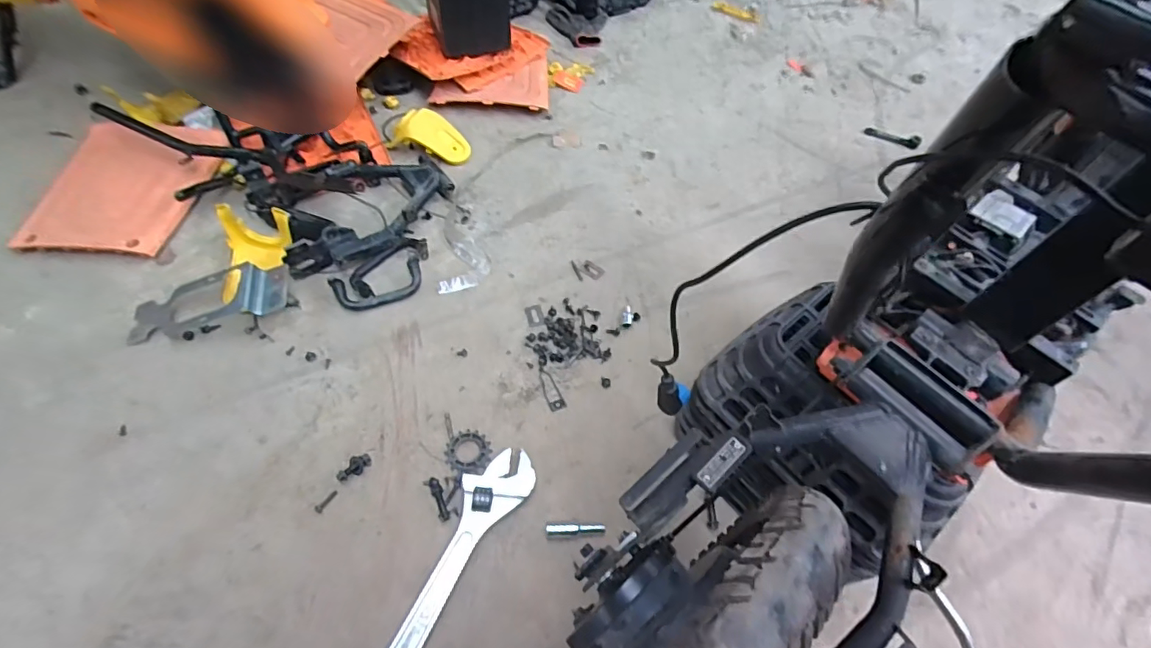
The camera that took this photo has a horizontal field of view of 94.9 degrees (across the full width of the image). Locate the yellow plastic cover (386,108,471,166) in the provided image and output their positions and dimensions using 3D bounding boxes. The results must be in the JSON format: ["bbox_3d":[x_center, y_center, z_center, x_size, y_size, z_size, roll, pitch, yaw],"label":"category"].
[{"bbox_3d":[-0.304,-0.399,1.119,0.164,0.053,0.099,18,57,8],"label":"yellow plastic cover"}]

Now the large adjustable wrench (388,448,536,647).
[{"bbox_3d":[-0.162,0.314,0.662,0.078,0.018,0.351,25,58,12],"label":"large adjustable wrench"}]

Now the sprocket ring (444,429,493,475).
[{"bbox_3d":[-0.154,0.184,0.765,0.066,0.010,0.062,2,56,-3],"label":"sprocket ring"}]

